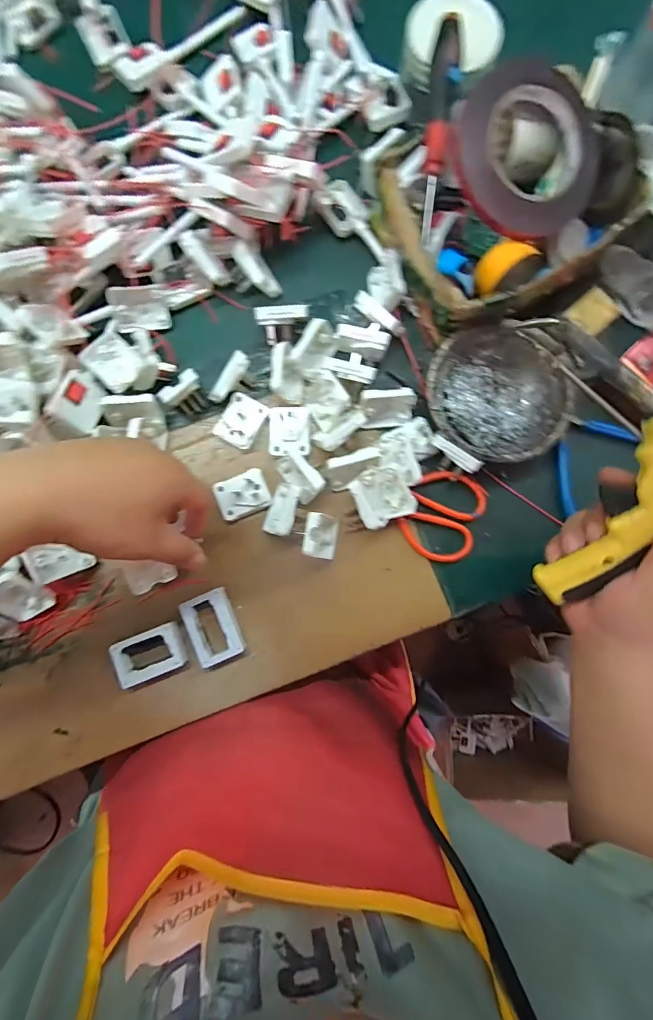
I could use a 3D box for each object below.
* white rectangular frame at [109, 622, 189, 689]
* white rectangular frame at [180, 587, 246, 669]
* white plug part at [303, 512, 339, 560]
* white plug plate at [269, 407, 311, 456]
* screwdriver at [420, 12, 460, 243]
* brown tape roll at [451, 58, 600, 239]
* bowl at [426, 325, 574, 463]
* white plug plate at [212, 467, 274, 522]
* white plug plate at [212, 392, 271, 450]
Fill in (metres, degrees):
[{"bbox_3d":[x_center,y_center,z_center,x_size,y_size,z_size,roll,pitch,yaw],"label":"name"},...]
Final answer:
[{"bbox_3d":[-0.158,0.129,0.372,0.061,0.019,0.040,-22,85,-1],"label":"white rectangular frame"},{"bbox_3d":[-0.101,0.106,0.376,0.041,0.018,0.060,-22,85,-2],"label":"white rectangular frame"},{"bbox_3d":[-0.004,0.023,0.367,0.027,0.045,0.039,7,85,1],"label":"white plug part"},{"bbox_3d":[-0.035,-0.076,0.396,0.039,0.009,0.045,1,85,0],"label":"white plug plate"},{"bbox_3d":[0.096,-0.319,0.356,0.022,0.024,0.163,4,107,1],"label":"screwdriver"},{"bbox_3d":[0.167,-0.298,0.346,0.125,0.019,0.121,9,103,-12],"label":"brown tape roll"},{"bbox_3d":[0.161,-0.106,0.387,0.132,0.034,0.123,0,85,0],"label":"bowl"},{"bbox_3d":[-0.078,-0.014,0.387,0.047,0.014,0.037,-24,85,-2],"label":"white plug plate"},{"bbox_3d":[-0.081,-0.085,0.392,0.038,0.016,0.047,29,78,-8],"label":"white plug plate"}]

